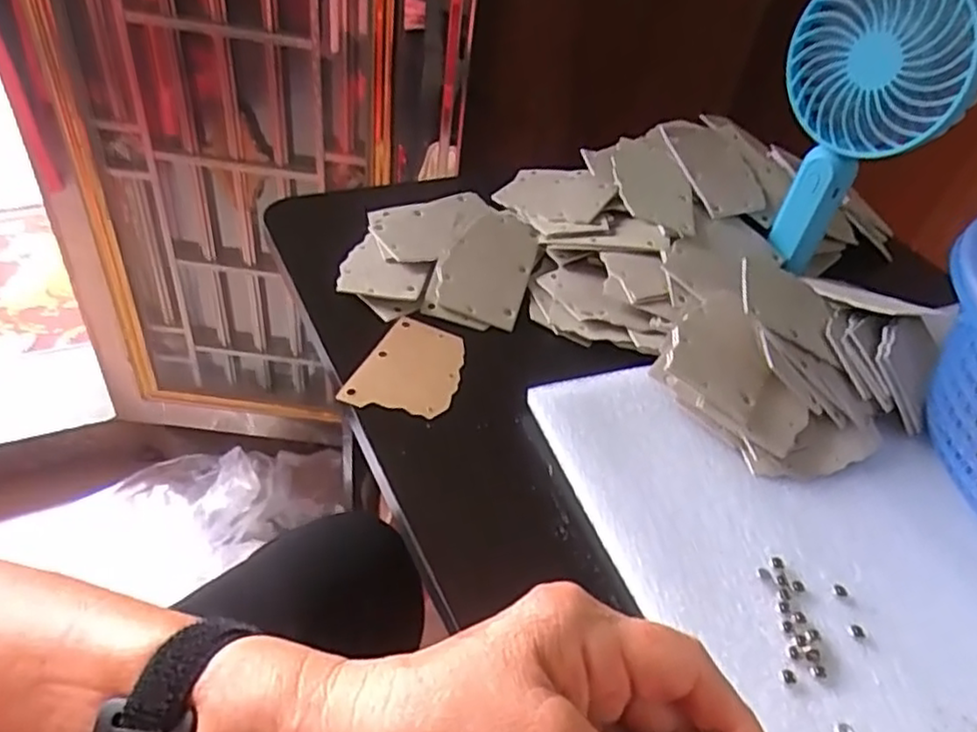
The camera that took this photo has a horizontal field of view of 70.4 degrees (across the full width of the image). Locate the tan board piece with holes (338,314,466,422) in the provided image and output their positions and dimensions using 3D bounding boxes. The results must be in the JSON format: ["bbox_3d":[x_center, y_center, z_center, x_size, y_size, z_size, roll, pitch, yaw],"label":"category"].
[{"bbox_3d":[-0.042,0.002,0.397,0.053,0.006,0.076,21,46,13],"label":"tan board piece with holes"}]

